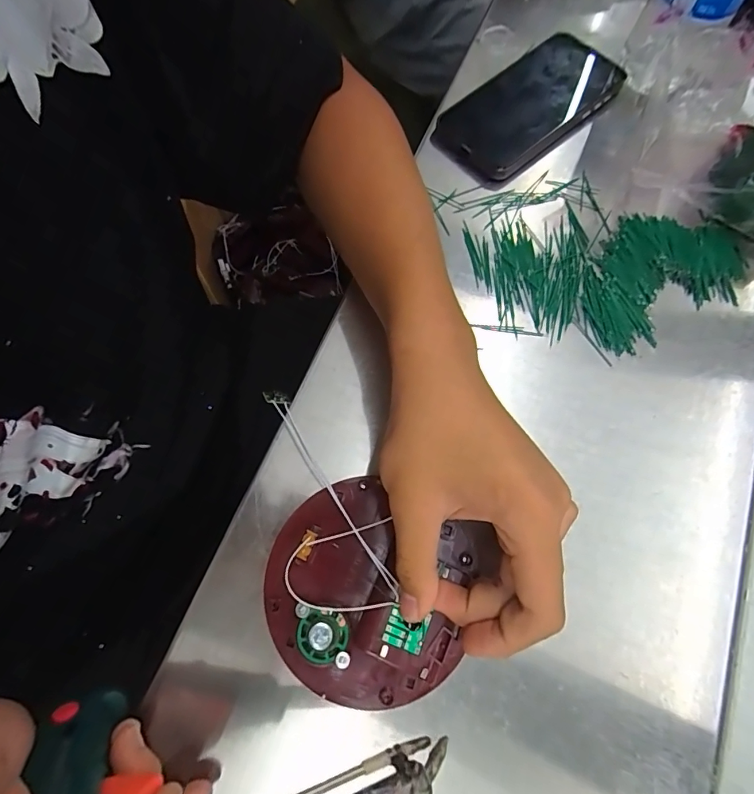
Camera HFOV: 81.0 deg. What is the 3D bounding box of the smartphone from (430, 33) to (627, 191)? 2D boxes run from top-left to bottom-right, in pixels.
[{"bbox_3d":[0.132,-0.246,0.372,0.163,0.018,0.078,-41,77,-13],"label":"smartphone"}]

